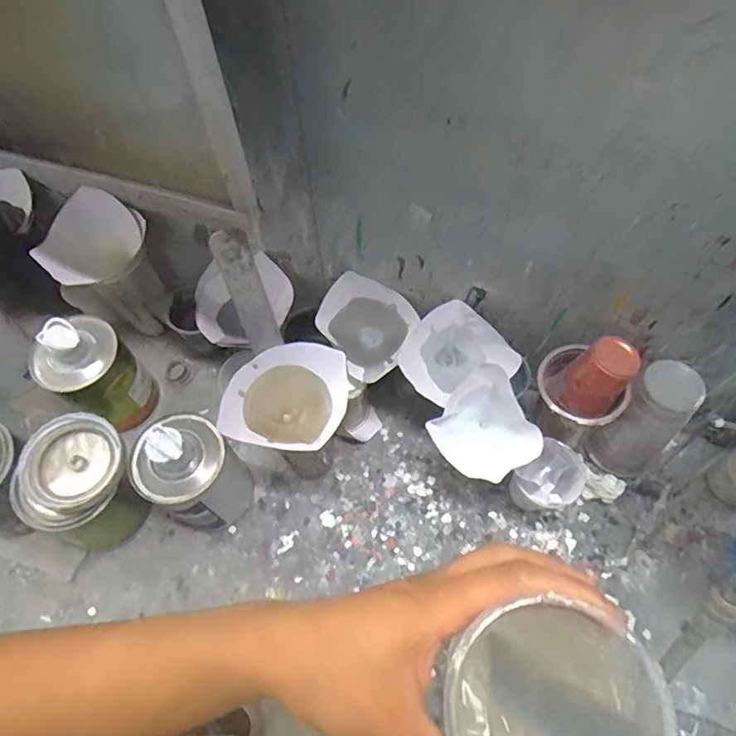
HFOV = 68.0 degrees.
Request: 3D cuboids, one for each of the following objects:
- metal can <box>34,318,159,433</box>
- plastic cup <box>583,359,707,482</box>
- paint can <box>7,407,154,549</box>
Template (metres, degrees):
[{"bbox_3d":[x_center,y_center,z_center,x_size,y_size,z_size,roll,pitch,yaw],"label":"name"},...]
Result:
[{"bbox_3d":[-0.332,0.004,0.663,0.090,0.164,0.092,0,64,1],"label":"metal can"},{"bbox_3d":[0.312,0.067,0.623,0.076,0.166,0.078,0,64,1],"label":"plastic cup"},{"bbox_3d":[-0.310,0.136,0.617,0.096,0.160,0.119,33,69,15],"label":"paint can"}]

